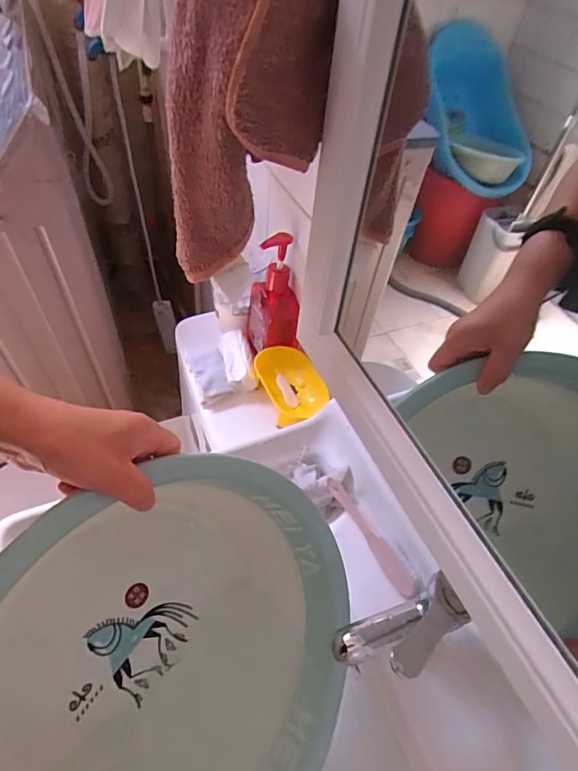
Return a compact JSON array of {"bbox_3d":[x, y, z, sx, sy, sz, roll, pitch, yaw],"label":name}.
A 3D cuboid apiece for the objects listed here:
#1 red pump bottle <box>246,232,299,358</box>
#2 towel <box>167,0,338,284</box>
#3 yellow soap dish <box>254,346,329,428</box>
[{"bbox_3d":[-0.029,-0.151,0.740,0.074,0.202,0.075,-17,53,-16],"label":"red pump bottle"},{"bbox_3d":[-0.032,-0.167,0.288,0.088,0.232,0.078,5,46,-26],"label":"towel"},{"bbox_3d":[0.005,0.001,0.733,0.094,0.042,0.158,-15,52,-15],"label":"yellow soap dish"}]

